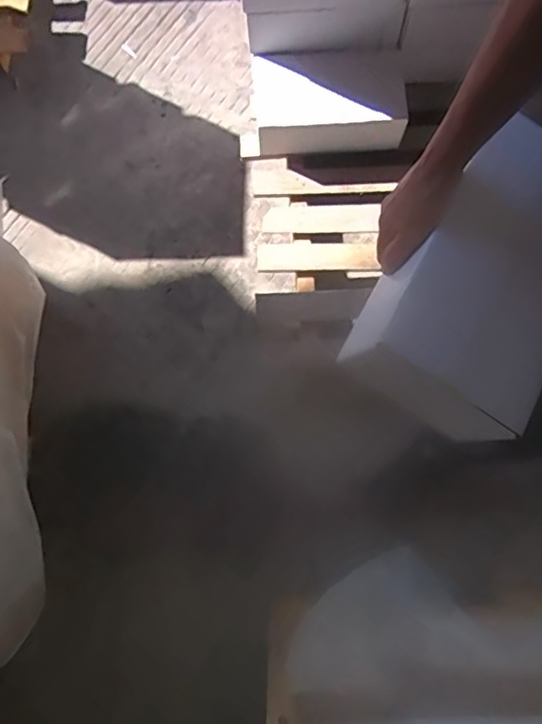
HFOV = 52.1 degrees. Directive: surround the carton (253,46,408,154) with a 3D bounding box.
[{"bbox_3d":[0.128,-0.586,1.254,0.333,0.138,0.180,1,78,0],"label":"carton"}]

